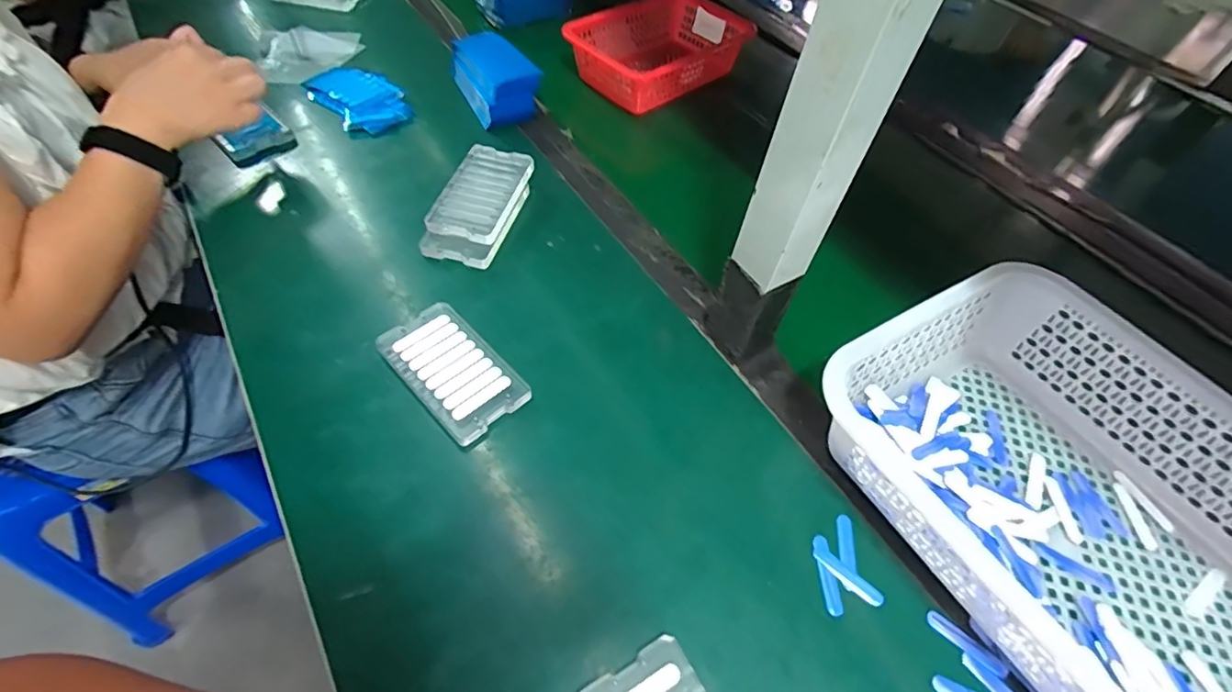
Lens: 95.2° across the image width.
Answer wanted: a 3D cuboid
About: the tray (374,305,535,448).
[{"bbox_3d":[-0.130,0.018,0.448,0.120,0.014,0.069,40,61,23],"label":"tray"}]

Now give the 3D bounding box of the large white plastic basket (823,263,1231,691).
[{"bbox_3d":[0.331,0.114,0.374,0.241,0.081,0.349,-25,59,-20],"label":"large white plastic basket"}]

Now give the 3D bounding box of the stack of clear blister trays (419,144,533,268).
[{"bbox_3d":[-0.134,-0.139,0.554,0.069,0.032,0.136,15,54,7],"label":"stack of clear blister trays"}]

